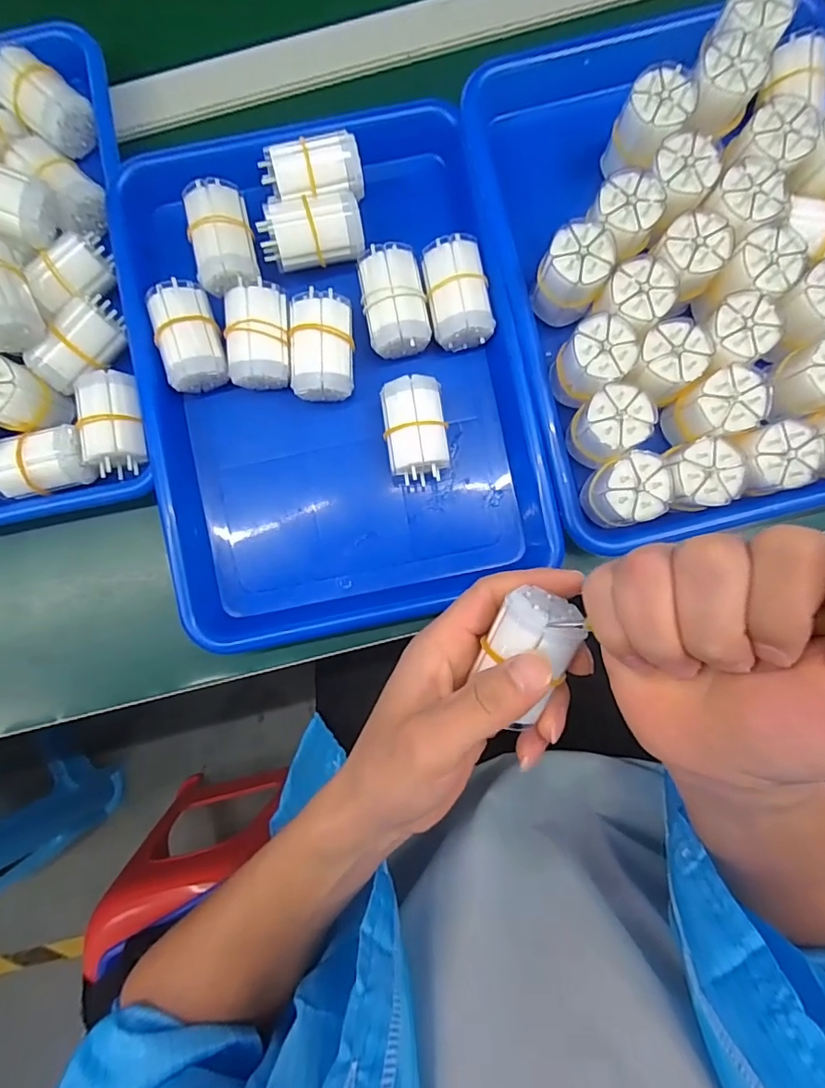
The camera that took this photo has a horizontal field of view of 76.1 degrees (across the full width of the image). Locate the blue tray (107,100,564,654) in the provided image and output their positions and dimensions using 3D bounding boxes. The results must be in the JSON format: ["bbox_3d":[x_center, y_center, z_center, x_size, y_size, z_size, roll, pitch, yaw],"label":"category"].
[{"bbox_3d":[-0.053,-0.110,0.350,0.241,0.057,0.325,-12,86,2],"label":"blue tray"}]

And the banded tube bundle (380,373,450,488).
[{"bbox_3d":[0.002,-0.072,0.341,0.038,0.039,0.064,-7,86,2],"label":"banded tube bundle"}]

